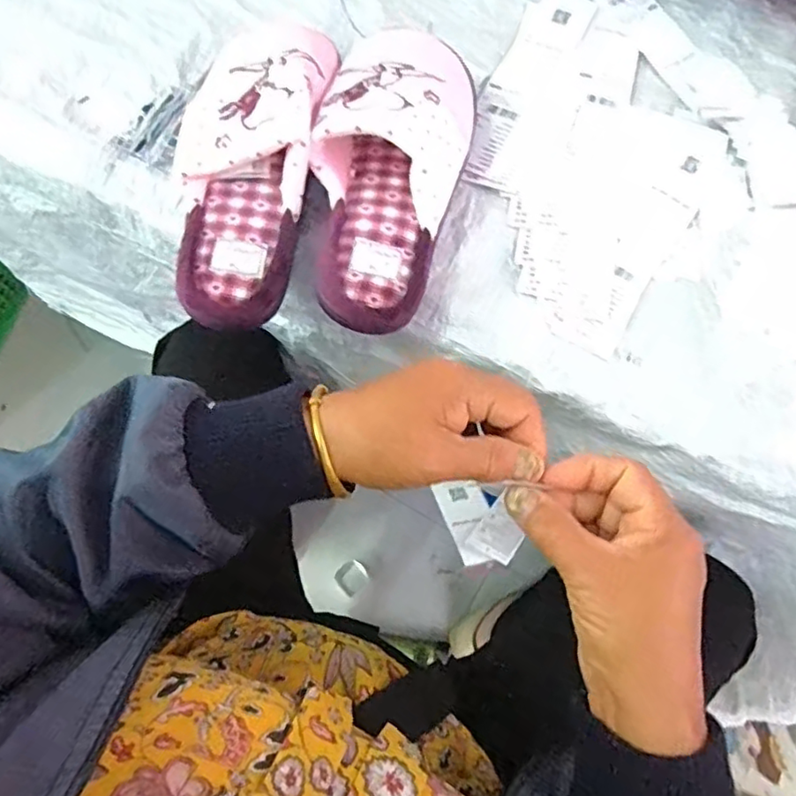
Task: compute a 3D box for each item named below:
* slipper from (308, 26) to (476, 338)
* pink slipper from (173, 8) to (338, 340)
[{"bbox_3d":[-0.005,-0.157,0.418,0.103,0.069,0.216,8,74,2],"label":"slipper"},{"bbox_3d":[-0.106,-0.159,0.423,0.095,0.061,0.230,9,74,2],"label":"pink slipper"}]

